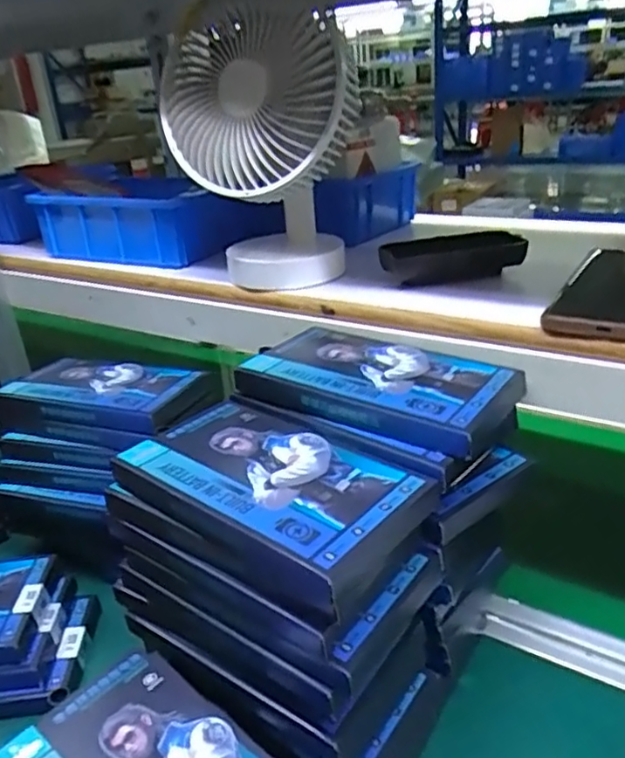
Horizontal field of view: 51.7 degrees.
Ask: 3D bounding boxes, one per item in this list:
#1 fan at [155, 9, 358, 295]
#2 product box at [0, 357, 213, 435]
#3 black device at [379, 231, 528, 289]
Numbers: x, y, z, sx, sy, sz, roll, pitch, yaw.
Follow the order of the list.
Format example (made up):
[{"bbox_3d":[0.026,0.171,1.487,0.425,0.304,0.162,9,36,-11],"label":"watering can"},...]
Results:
[{"bbox_3d":[-0.040,-0.171,0.530,0.148,0.210,0.133,-5,25,1],"label":"fan"},{"bbox_3d":[-0.182,0.009,0.568,0.172,0.020,0.093,5,27,20],"label":"product box"},{"bbox_3d":[0.111,-0.095,0.516,0.107,0.036,0.029,-8,25,-6],"label":"black device"}]

